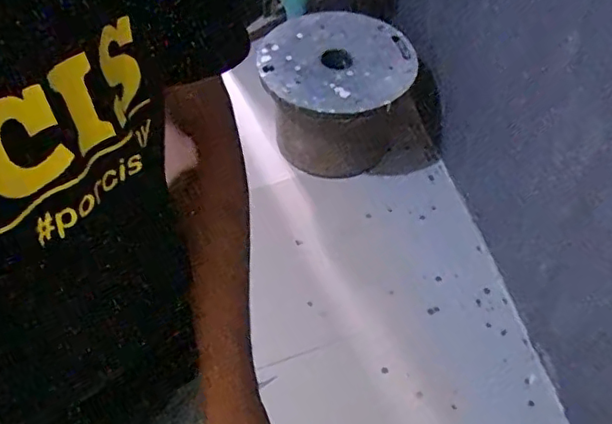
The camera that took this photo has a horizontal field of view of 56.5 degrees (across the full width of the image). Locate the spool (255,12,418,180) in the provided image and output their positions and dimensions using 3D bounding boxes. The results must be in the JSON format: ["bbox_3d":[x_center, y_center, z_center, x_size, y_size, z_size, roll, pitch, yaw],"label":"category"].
[{"bbox_3d":[0.105,-0.364,1.881,0.420,0.403,0.413,1,53,-1],"label":"spool"}]

